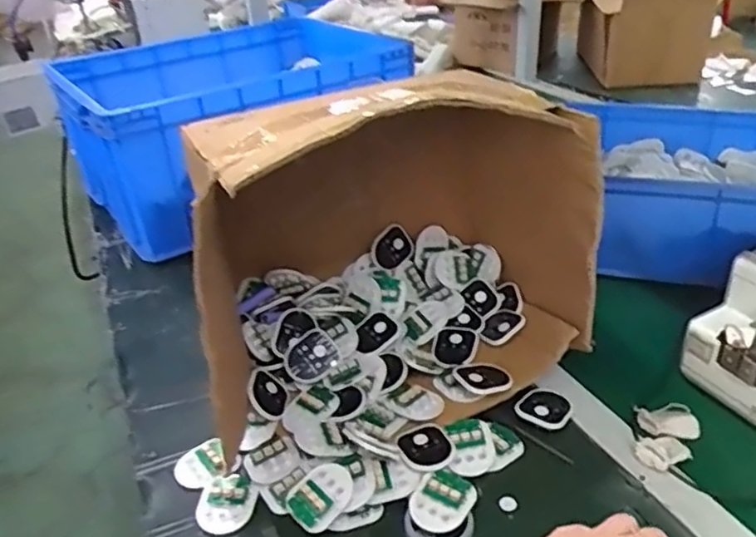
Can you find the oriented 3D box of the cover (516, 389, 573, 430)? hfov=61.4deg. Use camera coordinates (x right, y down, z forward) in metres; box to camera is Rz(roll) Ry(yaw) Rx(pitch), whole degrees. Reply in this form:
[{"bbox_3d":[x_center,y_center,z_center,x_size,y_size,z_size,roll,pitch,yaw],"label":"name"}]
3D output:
[{"bbox_3d":[0.171,0.141,0.645,0.047,0.011,0.052,22,40,36],"label":"cover"}]

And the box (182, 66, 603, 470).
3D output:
[{"bbox_3d":[0.014,-0.034,0.662,0.366,0.318,0.249,-13,34,-13],"label":"box"}]

